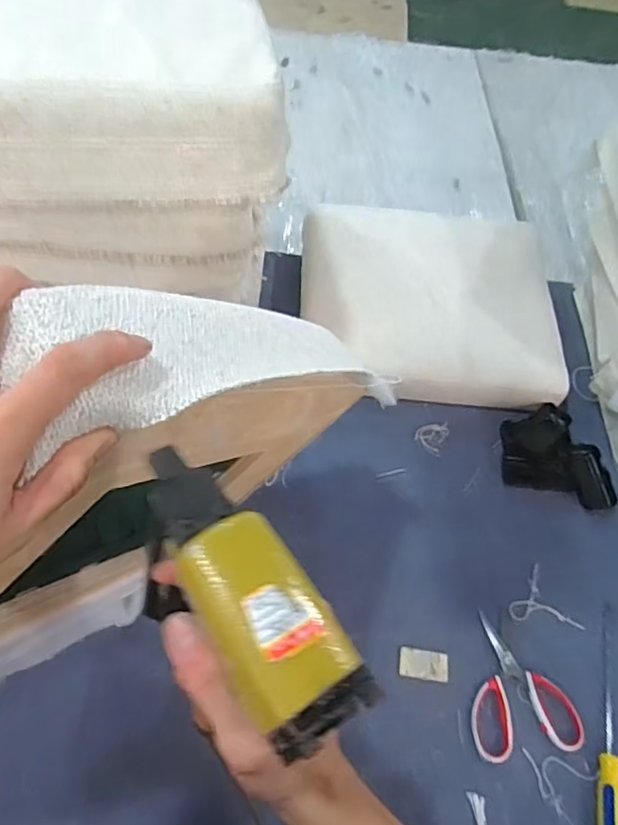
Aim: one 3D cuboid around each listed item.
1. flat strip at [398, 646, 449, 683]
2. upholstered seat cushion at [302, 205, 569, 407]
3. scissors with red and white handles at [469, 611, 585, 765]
[{"bbox_3d":[0.151,0.329,0.778,0.062,0.004,0.039,10,56,0],"label":"flat strip"},{"bbox_3d":[0.213,-0.213,1.065,0.433,0.062,0.447,4,57,-4],"label":"upholstered seat cushion"},{"bbox_3d":[0.264,0.344,0.763,0.138,0.009,0.168,-3,57,-9],"label":"scissors with red and white handles"}]

